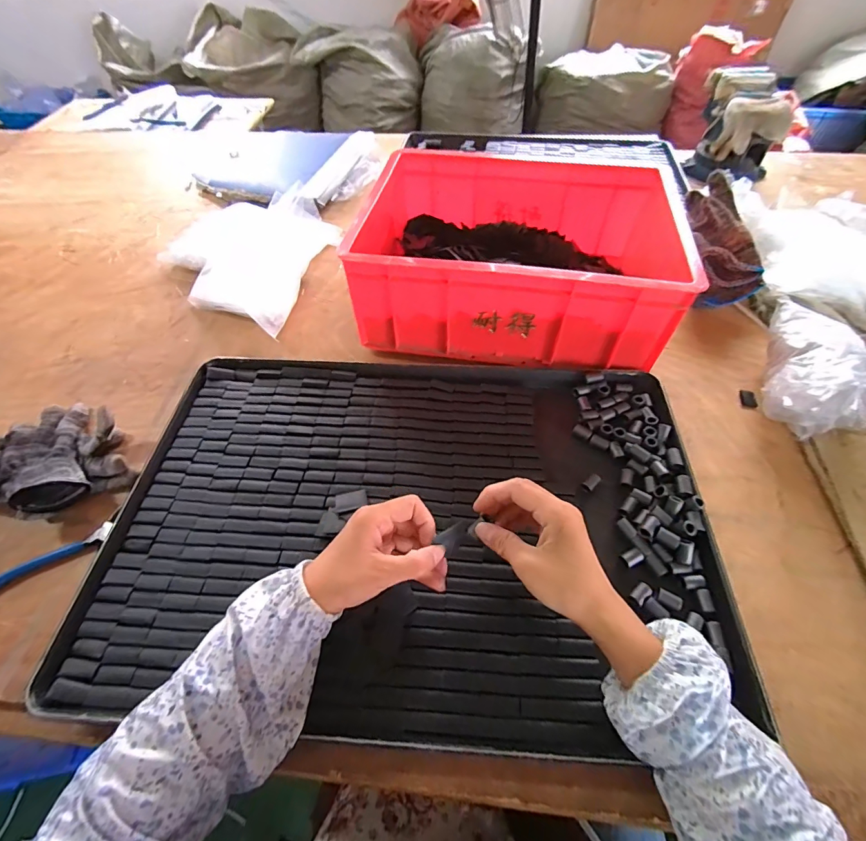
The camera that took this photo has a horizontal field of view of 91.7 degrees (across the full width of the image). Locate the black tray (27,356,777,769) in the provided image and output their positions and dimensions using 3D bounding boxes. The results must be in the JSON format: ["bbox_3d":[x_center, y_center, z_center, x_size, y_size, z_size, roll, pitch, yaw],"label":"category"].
[{"bbox_3d":[-0.024,0.090,0.447,0.595,0.036,0.403,3,54,3],"label":"black tray"}]

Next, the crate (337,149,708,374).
[{"bbox_3d":[0.117,-0.233,0.598,0.403,0.143,0.297,6,54,6],"label":"crate"}]

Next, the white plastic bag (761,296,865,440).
[{"bbox_3d":[0.458,-0.070,0.507,0.090,0.076,0.172,18,56,14],"label":"white plastic bag"}]

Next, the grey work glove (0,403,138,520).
[{"bbox_3d":[-0.426,0.046,0.469,0.174,0.052,0.141,24,58,17],"label":"grey work glove"}]

